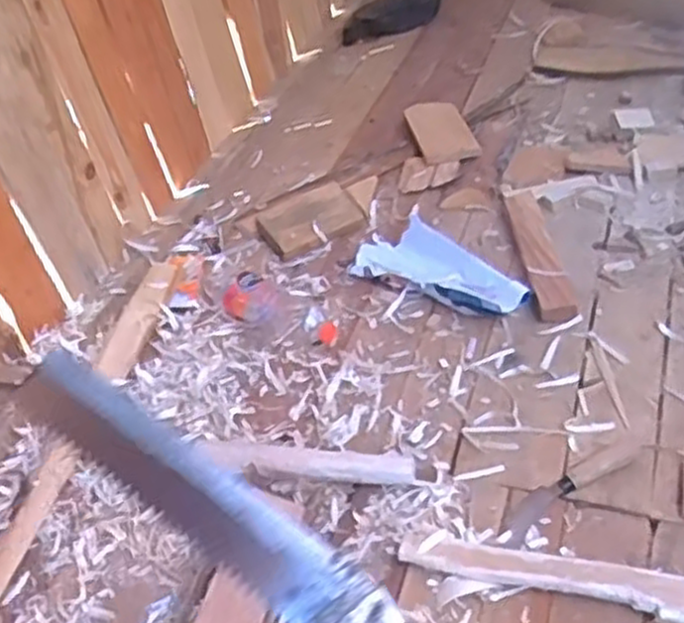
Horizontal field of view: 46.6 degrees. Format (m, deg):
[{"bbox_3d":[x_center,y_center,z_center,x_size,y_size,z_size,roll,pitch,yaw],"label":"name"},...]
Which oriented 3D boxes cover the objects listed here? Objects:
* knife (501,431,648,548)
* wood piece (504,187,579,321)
[{"bbox_3d":[0.255,0.184,0.862,0.214,0.014,0.033,-27,45,-20],"label":"knife"},{"bbox_3d":[0.284,-0.093,1.155,0.049,0.031,0.295,-6,42,2],"label":"wood piece"}]

